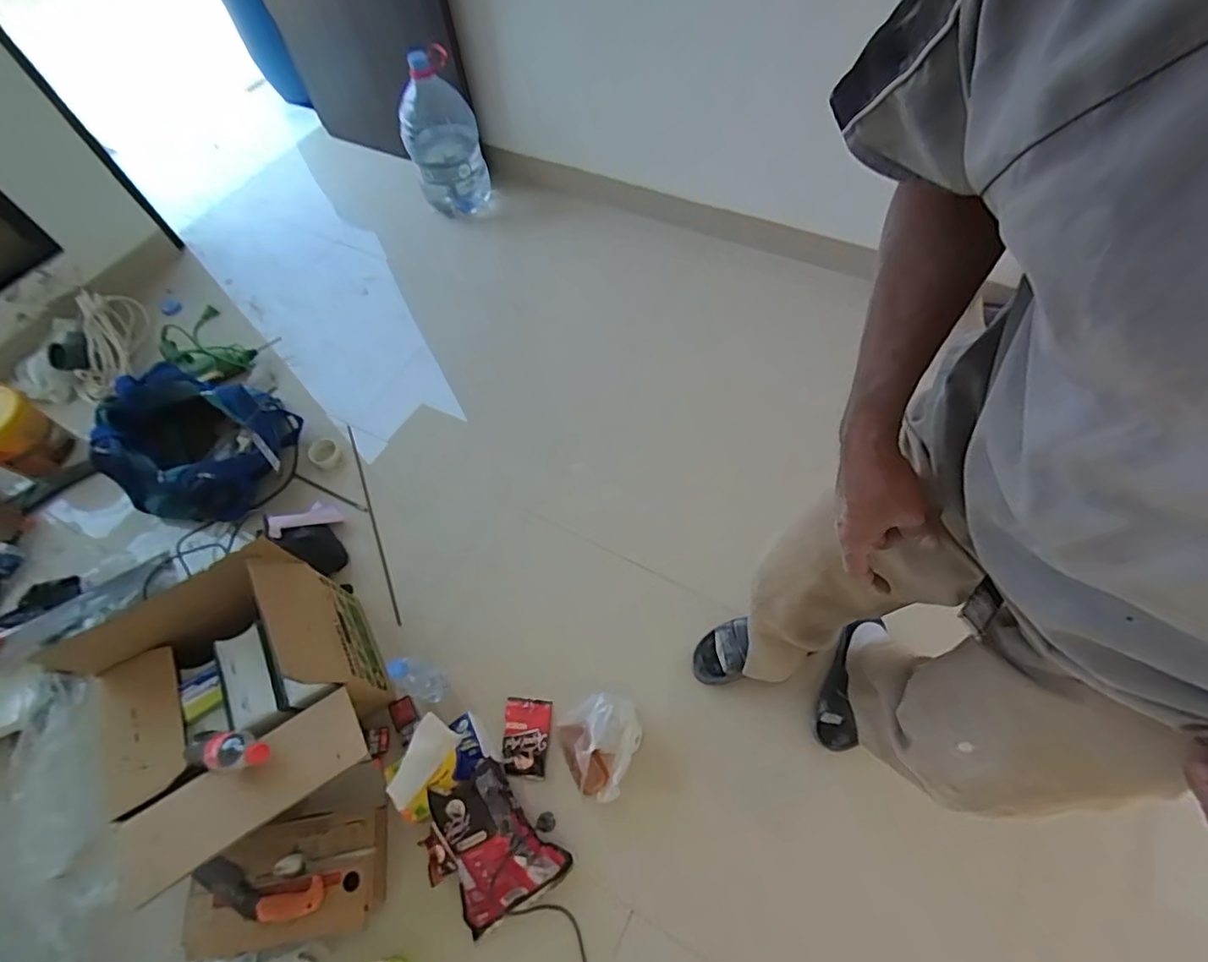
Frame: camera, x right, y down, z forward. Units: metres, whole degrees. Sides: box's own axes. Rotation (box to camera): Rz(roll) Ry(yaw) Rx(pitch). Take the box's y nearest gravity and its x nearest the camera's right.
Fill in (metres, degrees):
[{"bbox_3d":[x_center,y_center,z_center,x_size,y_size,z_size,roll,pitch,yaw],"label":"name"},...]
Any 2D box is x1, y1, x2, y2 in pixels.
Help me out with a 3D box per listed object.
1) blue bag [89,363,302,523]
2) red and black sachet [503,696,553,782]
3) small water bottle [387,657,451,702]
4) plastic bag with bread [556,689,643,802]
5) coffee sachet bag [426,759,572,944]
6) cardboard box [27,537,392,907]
[{"bbox_3d":[-1.022,-0.084,1.437,0.413,0.278,0.439,-34,64,-15],"label":"blue bag"},{"bbox_3d":[-0.161,0.523,1.126,0.093,0.013,0.144,4,61,5],"label":"red and black sachet"},{"bbox_3d":[-0.357,0.390,1.076,0.053,0.232,0.056,-1,61,3],"label":"small water bottle"},{"bbox_3d":[-0.001,0.509,1.061,0.155,0.121,0.170,-19,62,-7],"label":"plastic bag with bread"},{"bbox_3d":[-0.206,0.646,0.993,0.199,0.118,0.246,-33,64,-15],"label":"coffee sachet bag"},{"bbox_3d":[-0.661,0.418,1.009,0.415,0.276,0.425,-31,64,-13],"label":"cardboard box"}]

